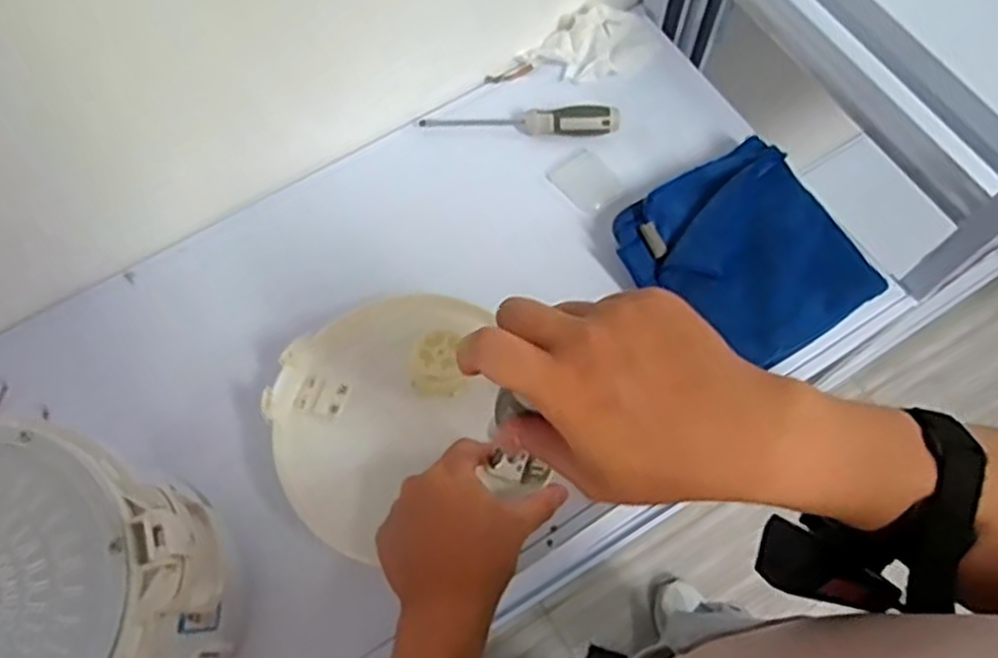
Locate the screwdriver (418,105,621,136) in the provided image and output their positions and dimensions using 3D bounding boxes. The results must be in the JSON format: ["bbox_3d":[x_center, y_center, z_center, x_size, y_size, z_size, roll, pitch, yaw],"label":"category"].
[{"bbox_3d":[0.020,-0.197,0.716,0.185,0.033,0.027,3,68,0],"label":"screwdriver"}]

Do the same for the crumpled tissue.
[{"bbox_3d":[0.096,-0.281,0.743,0.130,0.041,0.075,-28,71,-12],"label":"crumpled tissue"}]

